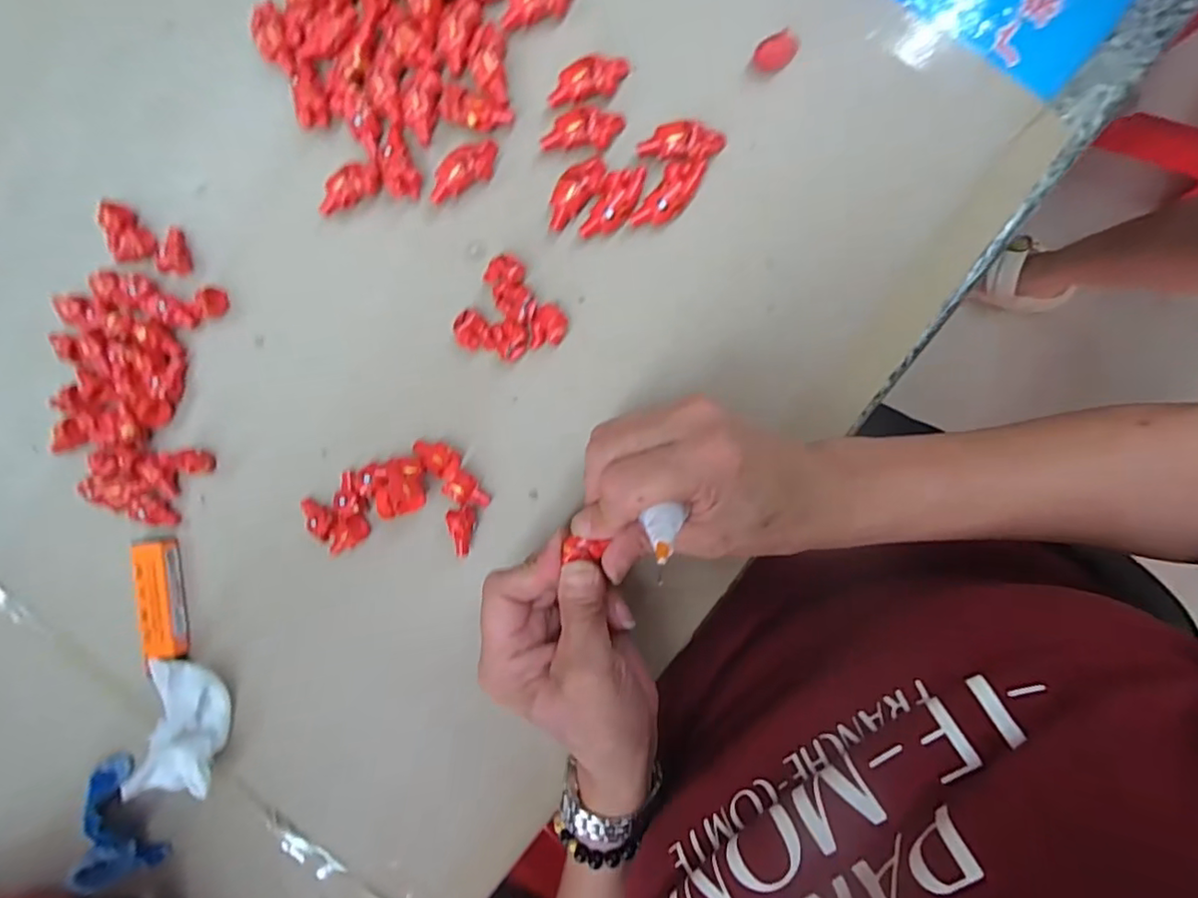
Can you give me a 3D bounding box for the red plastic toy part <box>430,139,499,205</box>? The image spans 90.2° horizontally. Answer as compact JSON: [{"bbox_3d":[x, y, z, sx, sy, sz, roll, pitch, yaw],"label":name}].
[{"bbox_3d":[-0.070,-0.143,0.308,0.041,0.012,0.016,-27,91,10],"label":"red plastic toy part"}]

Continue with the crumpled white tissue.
[{"bbox_3d":[-0.234,0.156,0.339,0.029,0.045,0.075,8,96,7],"label":"crumpled white tissue"}]

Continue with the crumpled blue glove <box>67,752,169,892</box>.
[{"bbox_3d":[-0.294,0.225,0.362,0.022,0.047,0.069,-23,77,9],"label":"crumpled blue glove"}]

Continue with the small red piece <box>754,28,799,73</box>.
[{"bbox_3d":[0.087,-0.190,0.288,0.023,0.013,0.013,-31,90,10],"label":"small red piece"}]

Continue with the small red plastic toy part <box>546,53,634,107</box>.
[{"bbox_3d":[-0.005,-0.184,0.298,0.041,0.015,0.017,-10,94,9],"label":"small red plastic toy part"}]

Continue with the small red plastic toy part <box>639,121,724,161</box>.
[{"bbox_3d":[0.041,-0.151,0.297,0.041,0.015,0.016,4,96,8],"label":"small red plastic toy part"}]

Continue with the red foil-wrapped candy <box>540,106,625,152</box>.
[{"bbox_3d":[-0.008,-0.160,0.298,0.039,0.010,0.019,5,96,8],"label":"red foil-wrapped candy"}]

